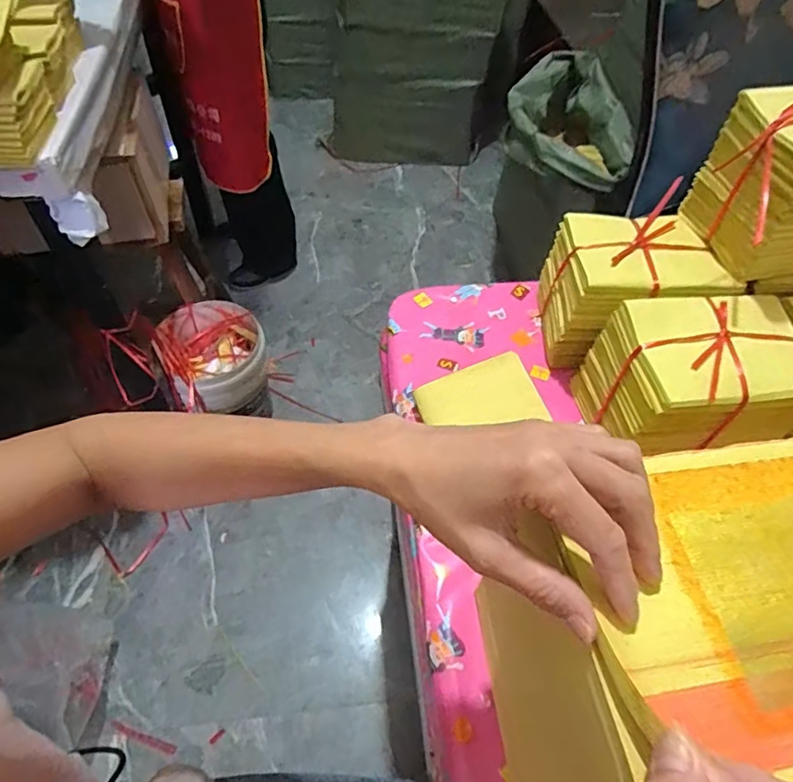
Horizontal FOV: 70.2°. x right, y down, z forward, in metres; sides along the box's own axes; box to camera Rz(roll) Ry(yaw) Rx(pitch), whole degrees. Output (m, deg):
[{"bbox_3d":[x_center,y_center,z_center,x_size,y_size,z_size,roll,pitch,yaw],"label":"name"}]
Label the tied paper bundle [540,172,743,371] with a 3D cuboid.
[{"bbox_3d":[0.252,-0.113,0.623,0.156,0.122,0.127,0,54,-2],"label":"tied paper bundle"}]

